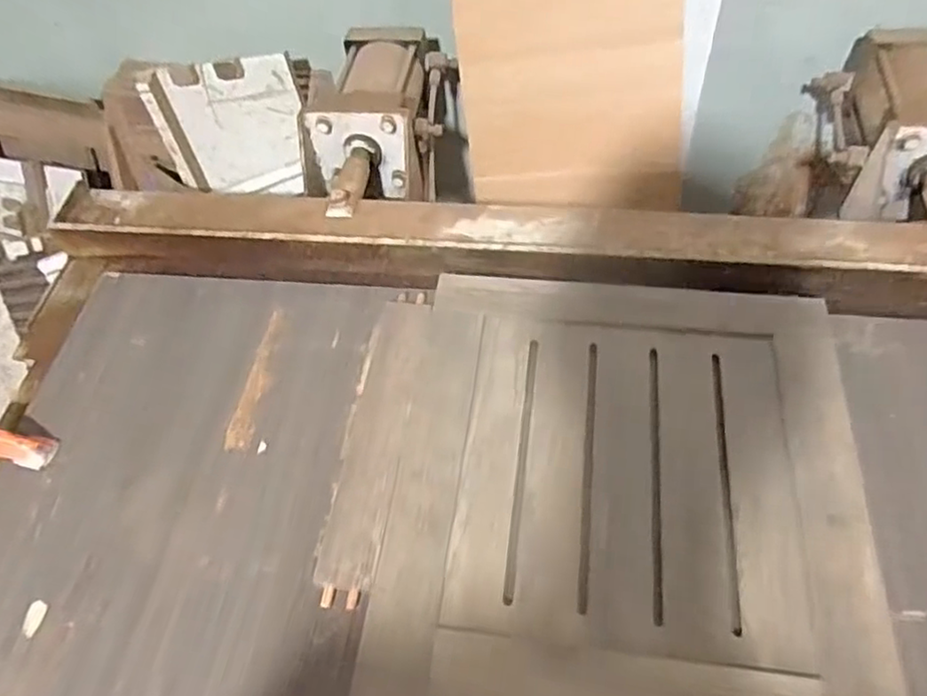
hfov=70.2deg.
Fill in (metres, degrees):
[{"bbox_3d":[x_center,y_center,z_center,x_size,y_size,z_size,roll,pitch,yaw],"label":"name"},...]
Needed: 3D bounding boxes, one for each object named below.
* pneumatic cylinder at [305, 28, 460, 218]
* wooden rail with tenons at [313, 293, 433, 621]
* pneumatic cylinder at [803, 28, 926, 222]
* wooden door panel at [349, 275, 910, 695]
[{"bbox_3d":[-0.111,-0.281,0.882,0.151,0.134,0.331,7,57,10],"label":"pneumatic cylinder"},{"bbox_3d":[-0.081,0.078,0.623,0.056,0.014,0.312,4,57,8],"label":"wooden rail with tenons"},{"bbox_3d":[0.548,-0.259,0.804,0.149,0.116,0.354,-1,56,5],"label":"pneumatic cylinder"},{"bbox_3d":[0.112,0.257,0.482,0.383,0.028,0.747,5,57,9],"label":"wooden door panel"}]

